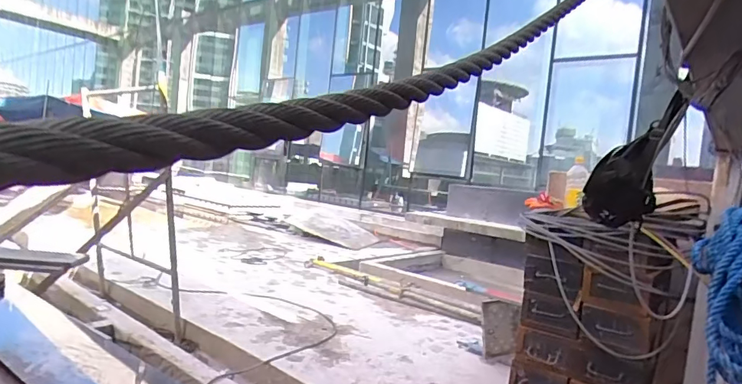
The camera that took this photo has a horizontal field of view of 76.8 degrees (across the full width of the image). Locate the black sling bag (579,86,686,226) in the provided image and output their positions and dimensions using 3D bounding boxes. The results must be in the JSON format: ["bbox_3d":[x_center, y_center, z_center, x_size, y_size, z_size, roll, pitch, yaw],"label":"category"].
[{"bbox_3d":[0.691,-0.090,1.239,0.201,0.373,0.129,5,28,-25],"label":"black sling bag"}]

